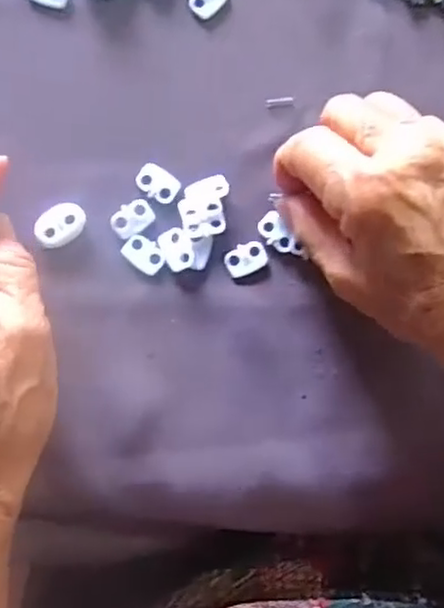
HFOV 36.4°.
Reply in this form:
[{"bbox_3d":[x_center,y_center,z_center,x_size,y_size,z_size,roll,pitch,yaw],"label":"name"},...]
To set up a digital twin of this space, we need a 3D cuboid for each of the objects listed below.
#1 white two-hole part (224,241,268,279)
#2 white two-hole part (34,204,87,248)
[{"bbox_3d":[0.011,-0.020,0.304,0.019,0.004,0.013,-24,90,-6],"label":"white two-hole part"},{"bbox_3d":[-0.071,-0.034,0.296,0.023,0.004,0.016,-30,91,-6],"label":"white two-hole part"}]

